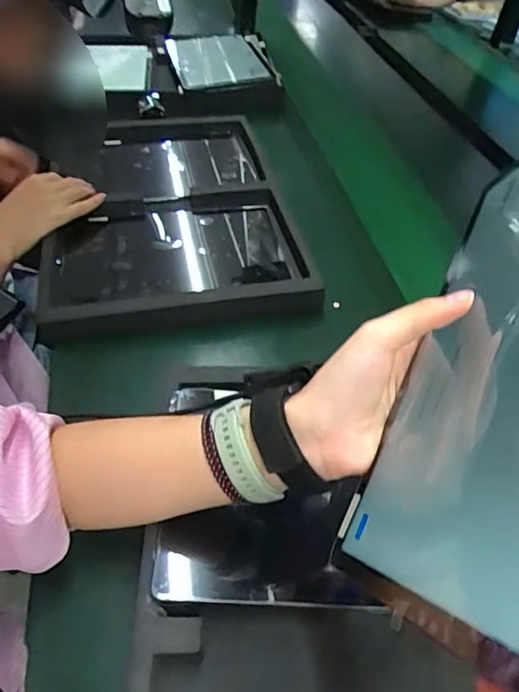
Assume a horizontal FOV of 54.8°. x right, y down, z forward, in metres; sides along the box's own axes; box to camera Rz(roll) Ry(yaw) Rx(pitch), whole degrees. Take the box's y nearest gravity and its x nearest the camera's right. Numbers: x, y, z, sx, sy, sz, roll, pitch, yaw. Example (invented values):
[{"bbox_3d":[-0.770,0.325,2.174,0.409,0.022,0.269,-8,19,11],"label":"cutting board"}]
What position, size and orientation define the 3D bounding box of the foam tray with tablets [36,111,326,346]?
[{"bbox_3d":[-0.118,-0.174,0.645,0.279,0.040,0.417,-6,49,-12],"label":"foam tray with tablets"}]

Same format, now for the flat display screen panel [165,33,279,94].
[{"bbox_3d":[-0.074,-0.537,0.948,0.184,0.037,0.277,-8,47,-5],"label":"flat display screen panel"}]

